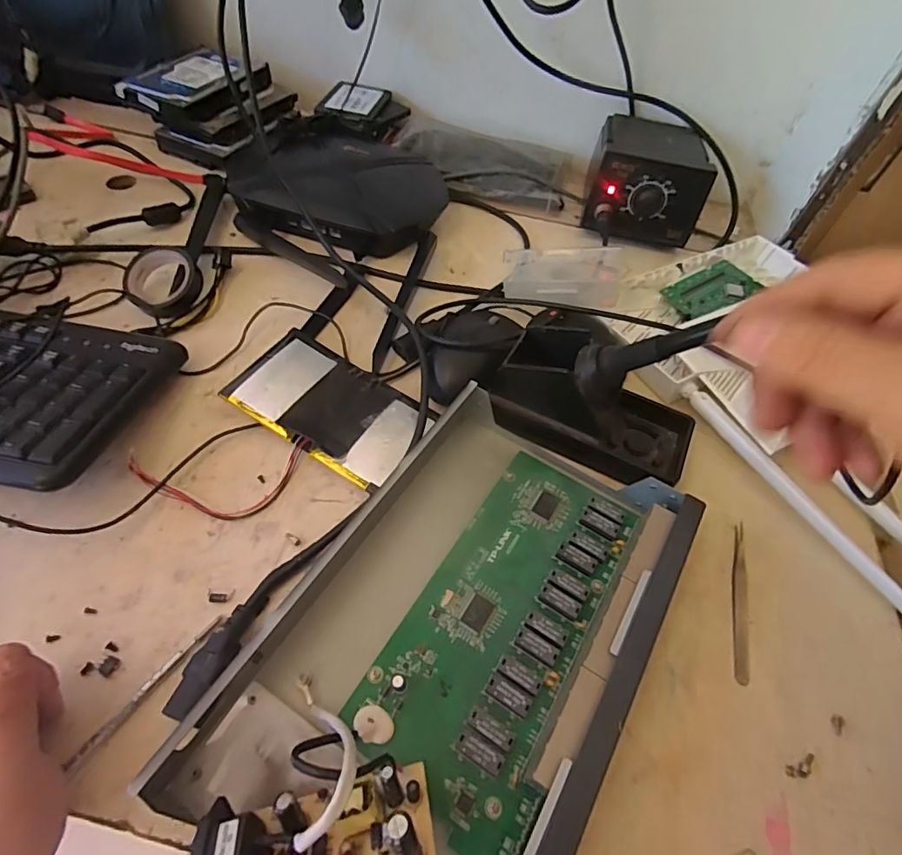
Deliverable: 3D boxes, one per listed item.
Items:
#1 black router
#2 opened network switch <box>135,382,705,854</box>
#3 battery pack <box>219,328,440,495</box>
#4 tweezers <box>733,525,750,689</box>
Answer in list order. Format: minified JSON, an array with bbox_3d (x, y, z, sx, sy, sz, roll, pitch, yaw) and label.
[{"bbox_3d":[-0.110,-0.254,0.532,0.202,0.031,0.172,28,58,14],"label":"black router"},{"bbox_3d":[0.006,0.112,0.284,0.185,0.046,0.303,31,59,15],"label":"opened network switch"},{"bbox_3d":[-0.089,-0.017,0.381,0.139,0.016,0.083,29,60,14],"label":"battery pack"},{"bbox_3d":[0.190,0.112,0.332,0.010,0.004,0.105,17,56,6],"label":"tweezers"}]

